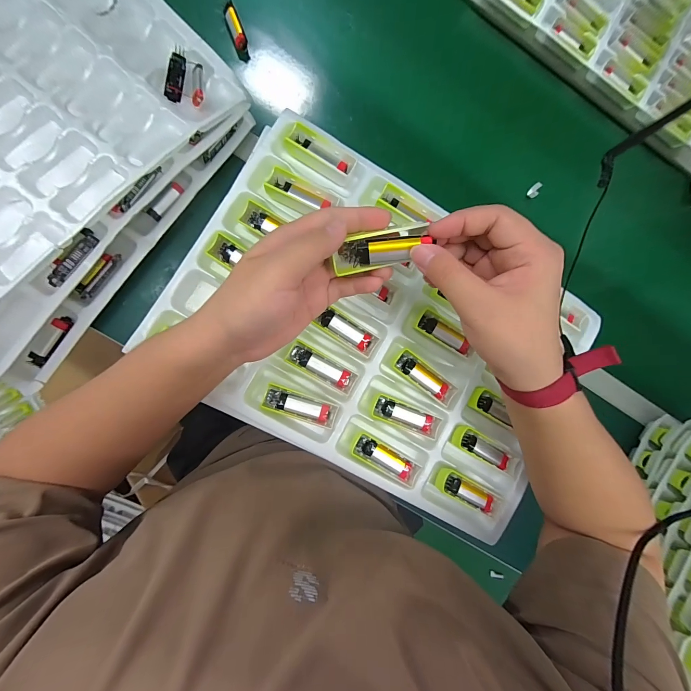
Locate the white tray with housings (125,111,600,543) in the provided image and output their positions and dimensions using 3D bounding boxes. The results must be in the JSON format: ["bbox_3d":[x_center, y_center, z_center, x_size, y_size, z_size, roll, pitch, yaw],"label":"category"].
[{"bbox_3d":[0.050,-0.020,0.358,0.452,0.027,0.321,30,83,-6],"label":"white tray with housings"}]

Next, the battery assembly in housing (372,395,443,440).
[{"bbox_3d":[0.067,0.080,0.352,0.078,0.015,0.025,23,83,-7],"label":"battery assembly in housing"}]

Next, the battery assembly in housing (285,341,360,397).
[{"bbox_3d":[-0.026,0.025,0.341,0.079,0.011,0.028,30,83,-6],"label":"battery assembly in housing"}]

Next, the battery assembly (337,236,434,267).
[{"bbox_3d":[0.029,-0.072,0.231,0.066,0.010,0.018,-5,87,12],"label":"battery assembly"}]

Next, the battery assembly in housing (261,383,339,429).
[{"bbox_3d":[-0.049,0.066,0.337,0.078,0.015,0.028,20,84,-7],"label":"battery assembly in housing"}]

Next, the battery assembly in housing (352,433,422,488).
[{"bbox_3d":[0.043,0.126,0.348,0.080,0.019,0.026,32,82,-6],"label":"battery assembly in housing"}]

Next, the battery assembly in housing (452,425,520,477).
[{"bbox_3d":[0.165,0.121,0.361,0.085,0.013,0.025,30,83,-6],"label":"battery assembly in housing"}]

